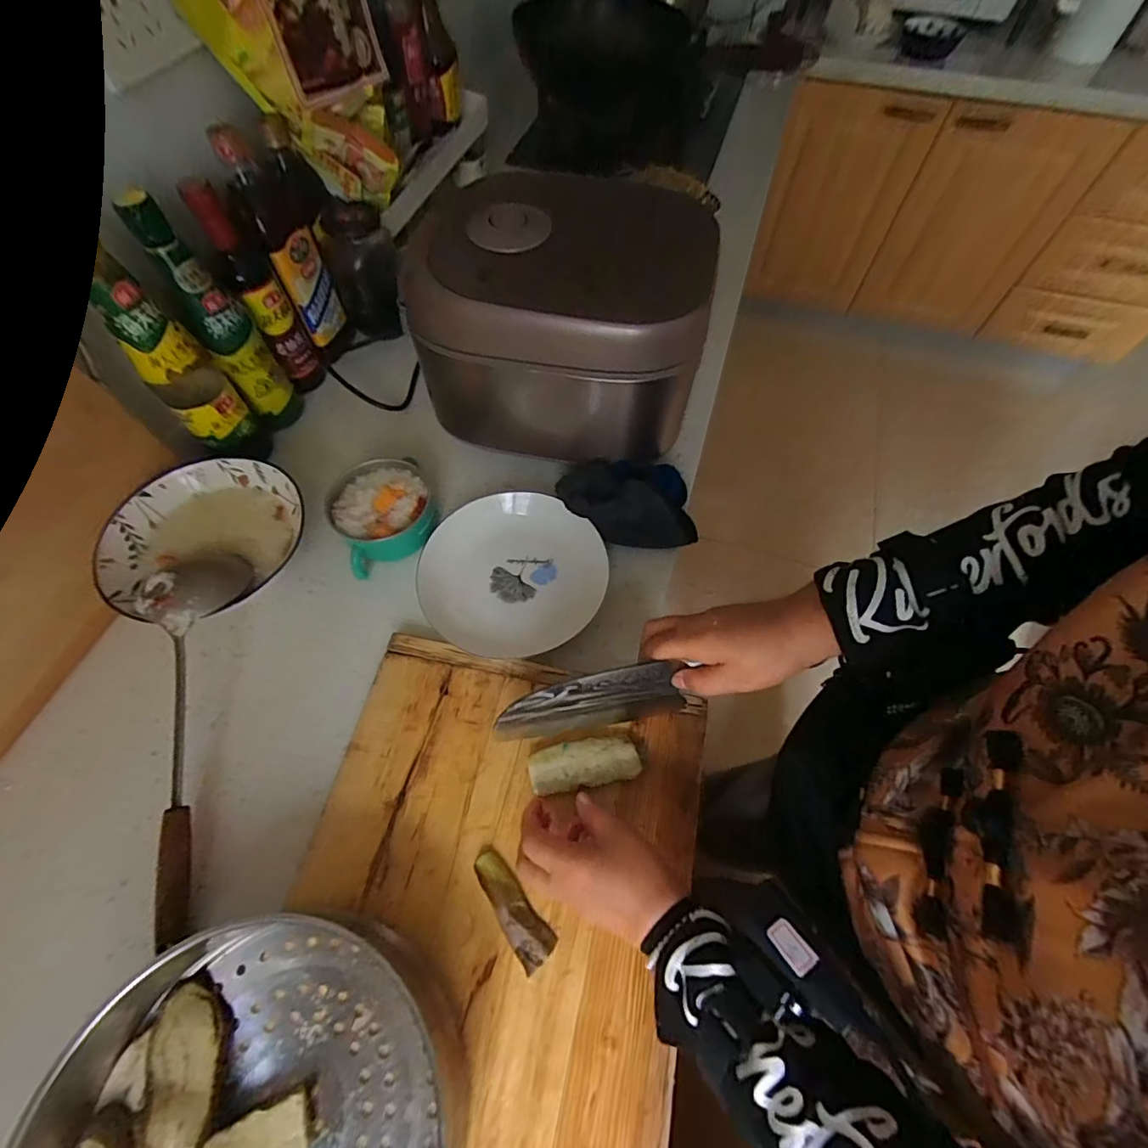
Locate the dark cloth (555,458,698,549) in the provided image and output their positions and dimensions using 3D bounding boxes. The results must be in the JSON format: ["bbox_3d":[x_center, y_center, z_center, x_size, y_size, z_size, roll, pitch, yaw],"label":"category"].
[{"bbox_3d":[0.060,-0.085,0.570,0.150,0.050,0.097,-5,62,-2],"label":"dark cloth"}]

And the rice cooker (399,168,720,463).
[{"bbox_3d":[-0.005,-0.285,0.574,0.295,0.185,0.242,8,62,5],"label":"rice cooker"}]

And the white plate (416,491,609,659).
[{"bbox_3d":[-0.066,-0.002,0.546,0.177,0.038,0.186,0,62,1],"label":"white plate"}]

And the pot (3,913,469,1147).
[{"bbox_3d":[-0.209,0.349,0.317,0.266,0.079,0.245,17,63,10],"label":"pot"}]

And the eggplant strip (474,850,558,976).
[{"bbox_3d":[-0.050,0.261,0.400,0.030,0.015,0.086,-37,67,-17],"label":"eggplant strip"}]

